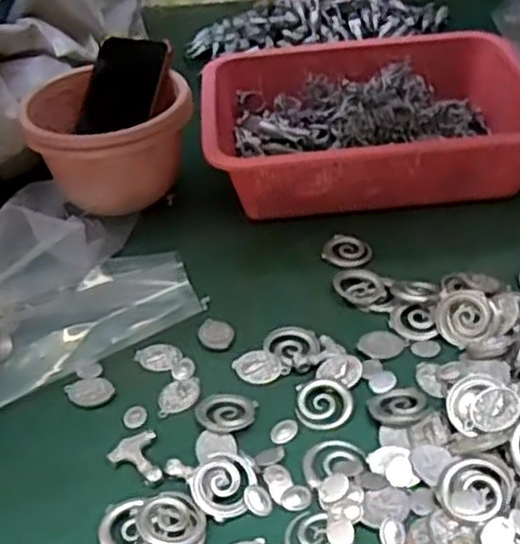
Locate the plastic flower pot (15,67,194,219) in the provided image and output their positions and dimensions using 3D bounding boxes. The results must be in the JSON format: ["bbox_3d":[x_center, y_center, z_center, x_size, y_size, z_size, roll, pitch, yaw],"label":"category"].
[{"bbox_3d":[-0.130,-0.113,0.699,0.142,0.101,0.130,-4,36,3],"label":"plastic flower pot"}]

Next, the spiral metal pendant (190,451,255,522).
[{"bbox_3d":[-0.021,0.126,0.456,0.037,0.004,0.039,7,51,-9],"label":"spiral metal pendant"}]

